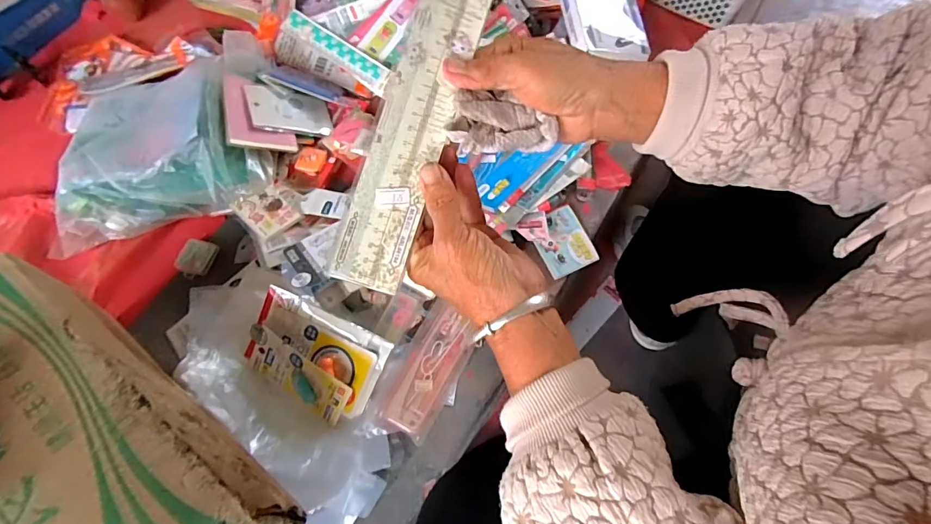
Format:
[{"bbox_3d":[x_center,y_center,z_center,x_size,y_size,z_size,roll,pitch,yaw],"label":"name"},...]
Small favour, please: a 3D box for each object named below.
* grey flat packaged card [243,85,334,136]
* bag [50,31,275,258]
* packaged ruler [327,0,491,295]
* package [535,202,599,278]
[{"bbox_3d":[-0.254,-0.222,0.635,0.116,0.010,0.077,-4,67,-40],"label":"grey flat packaged card"},{"bbox_3d":[-0.438,-0.189,0.626,0.308,0.096,0.295,-11,66,-3],"label":"bag"},{"bbox_3d":[-0.033,-0.095,0.285,0.046,0.004,0.226,18,86,-11],"label":"packaged ruler"},{"bbox_3d":[0.131,-0.028,0.592,0.073,0.006,0.087,-24,75,-15],"label":"package"}]

